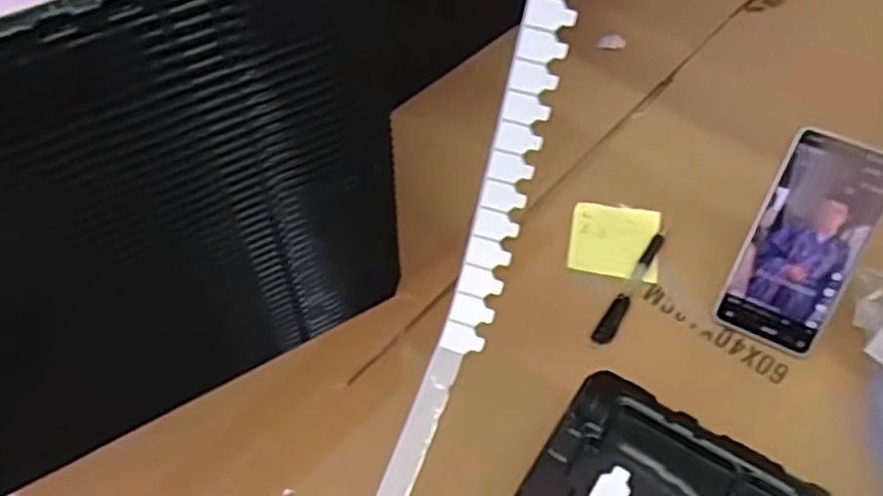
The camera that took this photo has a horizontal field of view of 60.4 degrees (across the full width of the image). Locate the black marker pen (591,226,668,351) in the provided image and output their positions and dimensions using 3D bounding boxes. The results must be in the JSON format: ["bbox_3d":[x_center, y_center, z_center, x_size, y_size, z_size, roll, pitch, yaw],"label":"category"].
[{"bbox_3d":[0.158,0.029,0.624,0.013,0.012,0.139,26,58,18],"label":"black marker pen"}]

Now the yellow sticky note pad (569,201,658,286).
[{"bbox_3d":[0.150,-0.006,0.657,0.074,0.006,0.078,10,54,7],"label":"yellow sticky note pad"}]

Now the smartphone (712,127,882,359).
[{"bbox_3d":[0.273,-0.001,0.570,0.080,0.163,0.007,24,20,18],"label":"smartphone"}]

